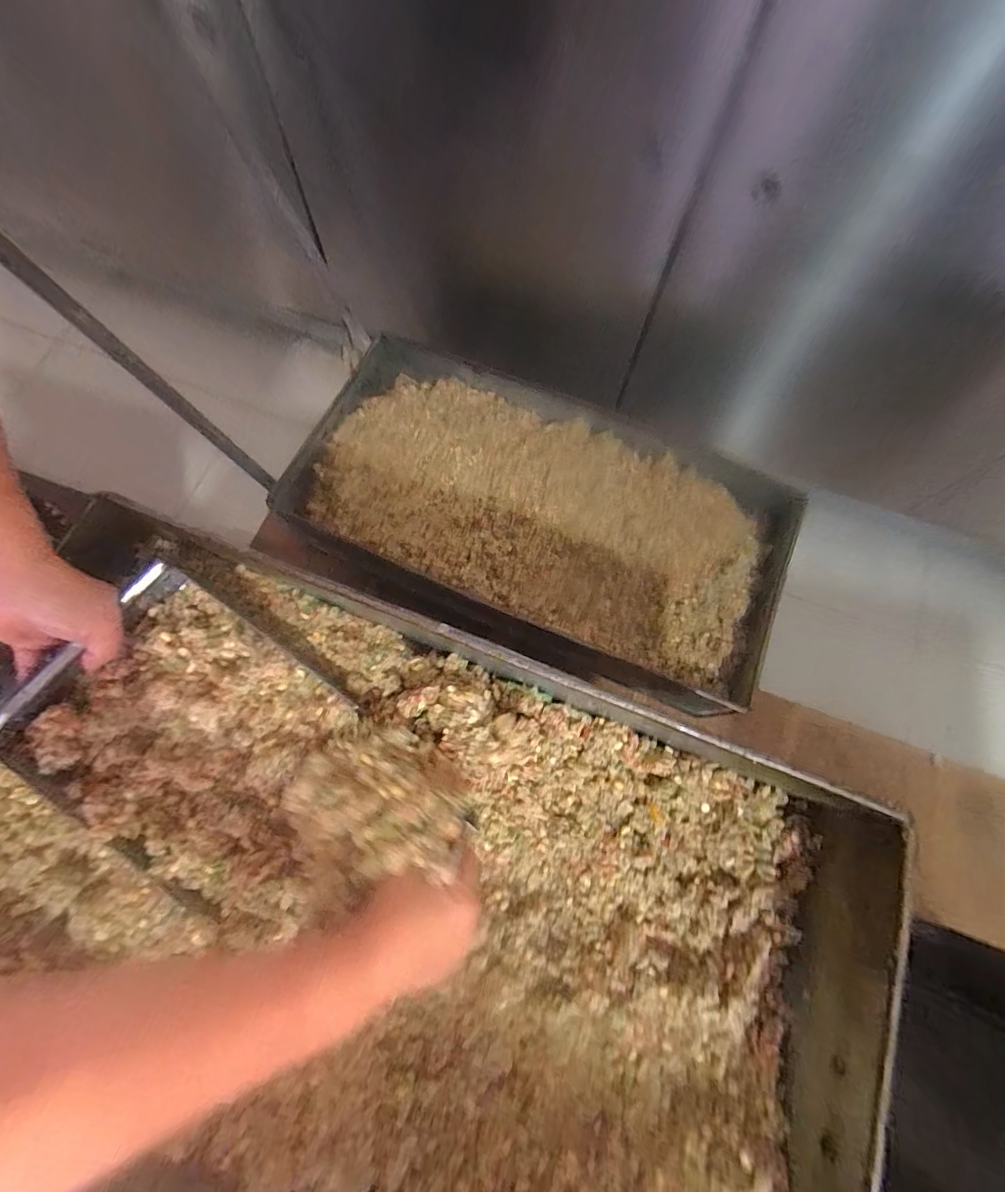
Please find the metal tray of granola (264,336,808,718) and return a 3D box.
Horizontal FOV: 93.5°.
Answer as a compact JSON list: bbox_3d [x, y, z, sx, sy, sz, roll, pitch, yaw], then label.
[{"bbox_3d":[0.067,-0.175,0.912,0.927,0.103,0.494,24,71,6],"label":"metal tray of granola"}]

